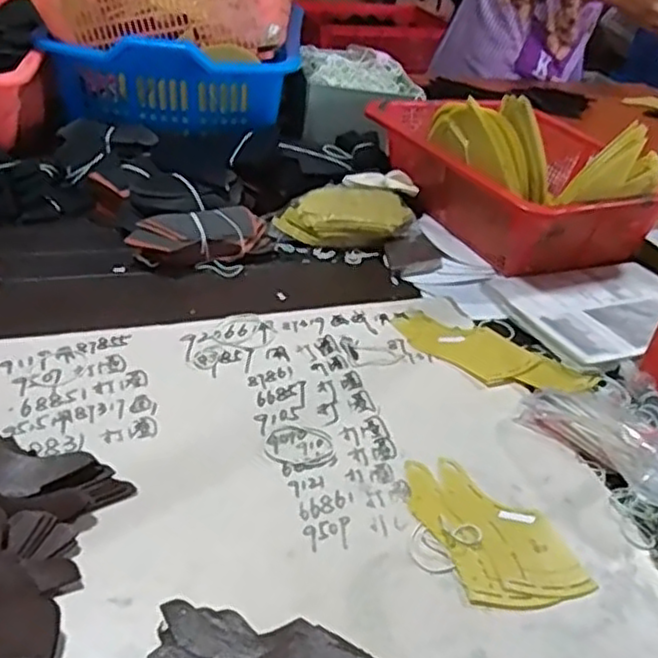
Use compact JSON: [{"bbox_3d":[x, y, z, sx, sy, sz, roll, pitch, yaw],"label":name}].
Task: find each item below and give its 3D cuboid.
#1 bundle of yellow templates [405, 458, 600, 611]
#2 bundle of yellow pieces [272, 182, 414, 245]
[{"bbox_3d":[0.129,0.156,0.556,0.099,0.009,0.152,-9,39,-21],"label":"bundle of yellow templates"},{"bbox_3d":[0.021,-0.149,0.940,0.179,0.053,0.105,9,36,3],"label":"bundle of yellow pieces"}]

